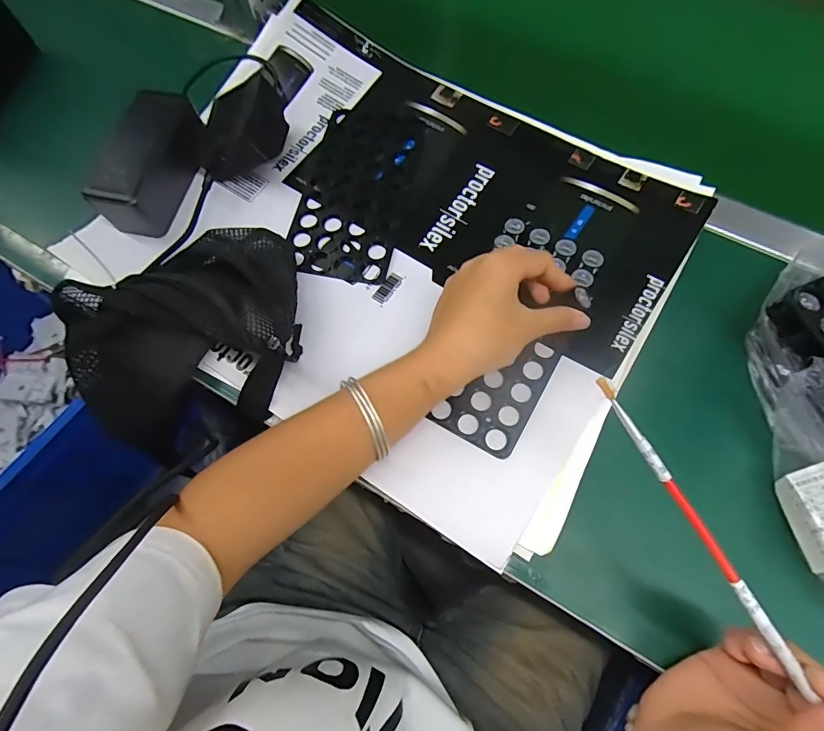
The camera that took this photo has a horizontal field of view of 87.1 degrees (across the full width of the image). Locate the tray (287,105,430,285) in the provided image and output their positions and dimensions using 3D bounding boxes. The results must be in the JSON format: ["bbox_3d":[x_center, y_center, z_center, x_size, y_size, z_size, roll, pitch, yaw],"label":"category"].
[{"bbox_3d":[-0.051,-0.174,0.420,0.102,0.006,0.202,11,71,6],"label":"tray"}]

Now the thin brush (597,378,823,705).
[{"bbox_3d":[0.166,0.113,0.218,0.006,0.005,0.244,-29,80,-8],"label":"thin brush"}]

